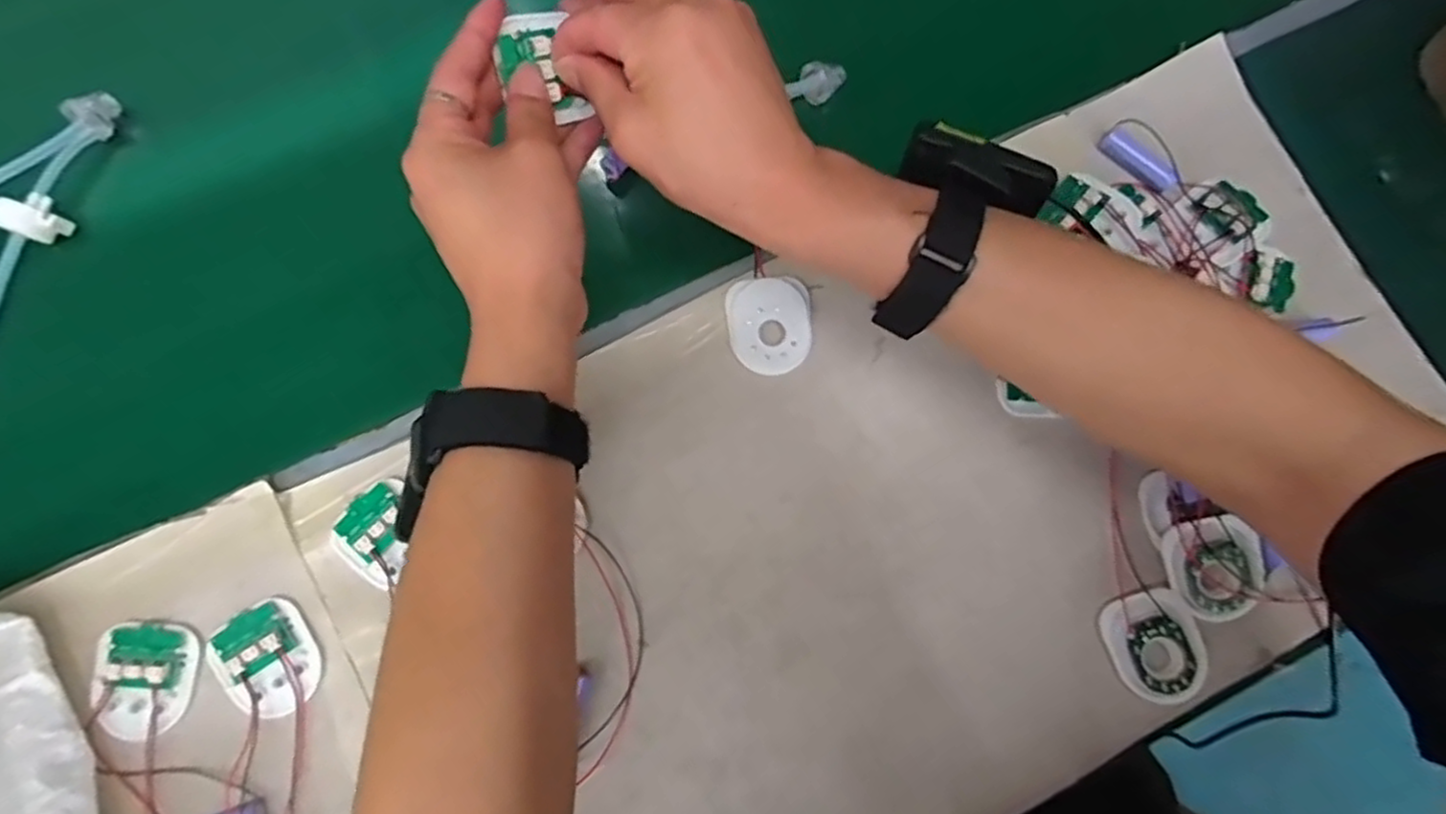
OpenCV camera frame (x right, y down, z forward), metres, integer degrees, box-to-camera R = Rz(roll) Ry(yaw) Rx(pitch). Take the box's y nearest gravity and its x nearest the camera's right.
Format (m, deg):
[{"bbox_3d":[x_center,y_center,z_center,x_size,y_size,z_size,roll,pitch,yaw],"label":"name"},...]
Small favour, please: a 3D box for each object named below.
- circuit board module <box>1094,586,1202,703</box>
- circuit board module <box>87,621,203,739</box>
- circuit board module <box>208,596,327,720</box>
[{"bbox_3d":[0.235,0.130,0.381,0.049,0.007,0.058,-15,81,-6],"label":"circuit board module"},{"bbox_3d":[-0.299,0.139,0.359,0.053,0.010,0.055,0,80,-3],"label":"circuit board module"},{"bbox_3d":[-0.236,0.131,0.363,0.046,0.009,0.054,-32,83,-8],"label":"circuit board module"}]

